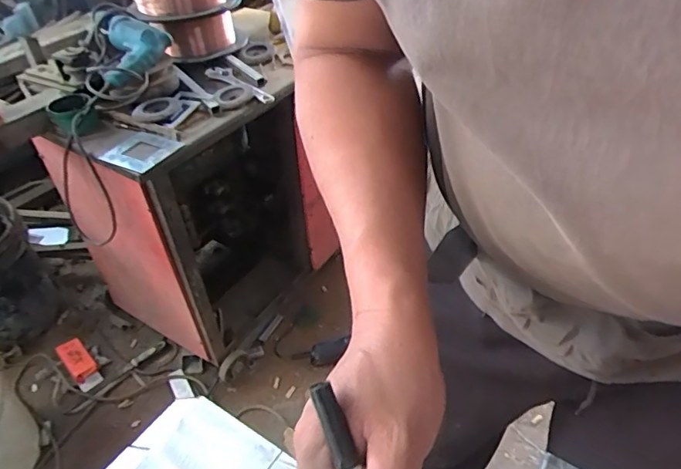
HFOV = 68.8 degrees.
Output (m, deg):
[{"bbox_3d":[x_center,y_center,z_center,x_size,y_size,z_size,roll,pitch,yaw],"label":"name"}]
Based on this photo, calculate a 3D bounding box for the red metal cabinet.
[{"bbox_3d":[-0.359,-0.080,1.330,0.409,0.654,0.573,23,48,26],"label":"red metal cabinet"}]

